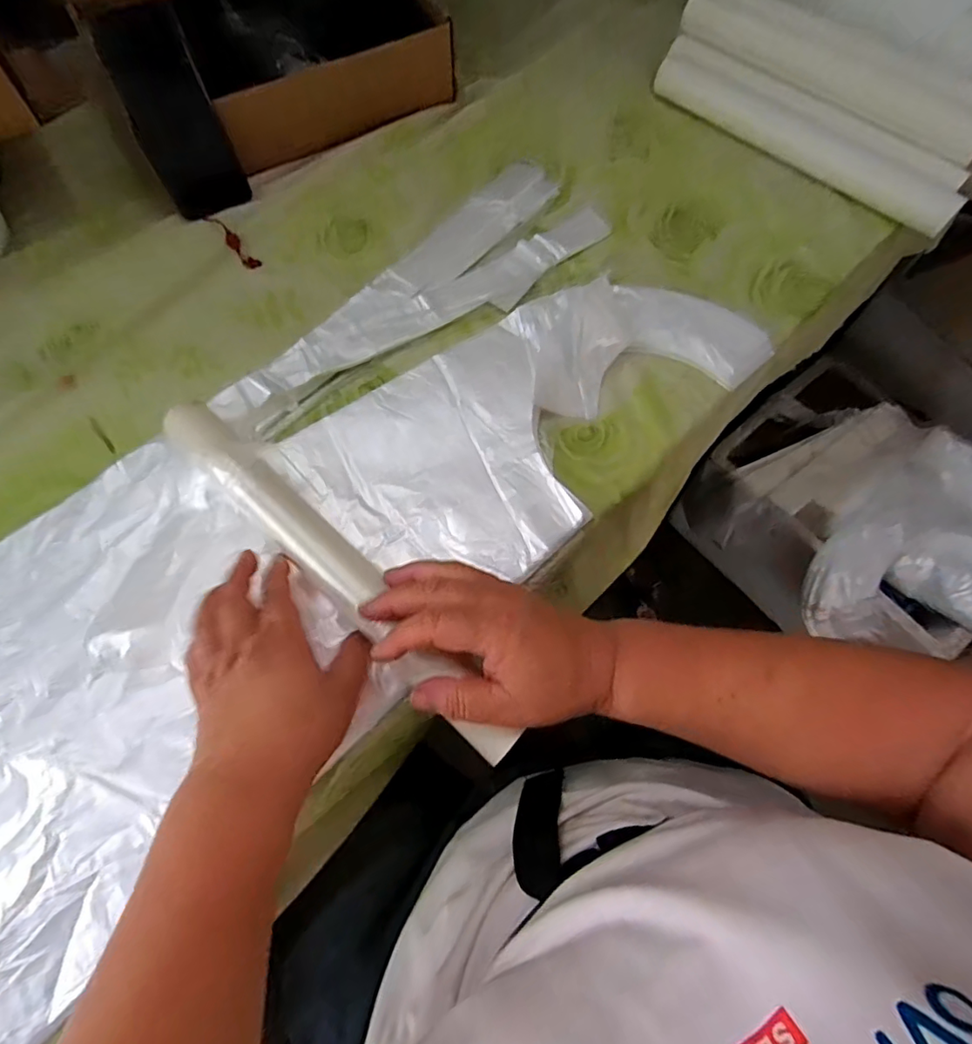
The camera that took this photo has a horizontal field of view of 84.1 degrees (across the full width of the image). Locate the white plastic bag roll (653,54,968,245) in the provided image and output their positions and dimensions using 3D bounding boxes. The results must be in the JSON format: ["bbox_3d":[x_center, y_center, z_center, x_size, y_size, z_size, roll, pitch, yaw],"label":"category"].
[{"bbox_3d":[0.344,-0.425,0.600,0.047,0.046,0.368,-39,72,-15],"label":"white plastic bag roll"}]

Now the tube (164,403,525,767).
[{"bbox_3d":[-0.114,0.029,0.400,0.360,0.042,0.042,42,73,15],"label":"tube"}]

